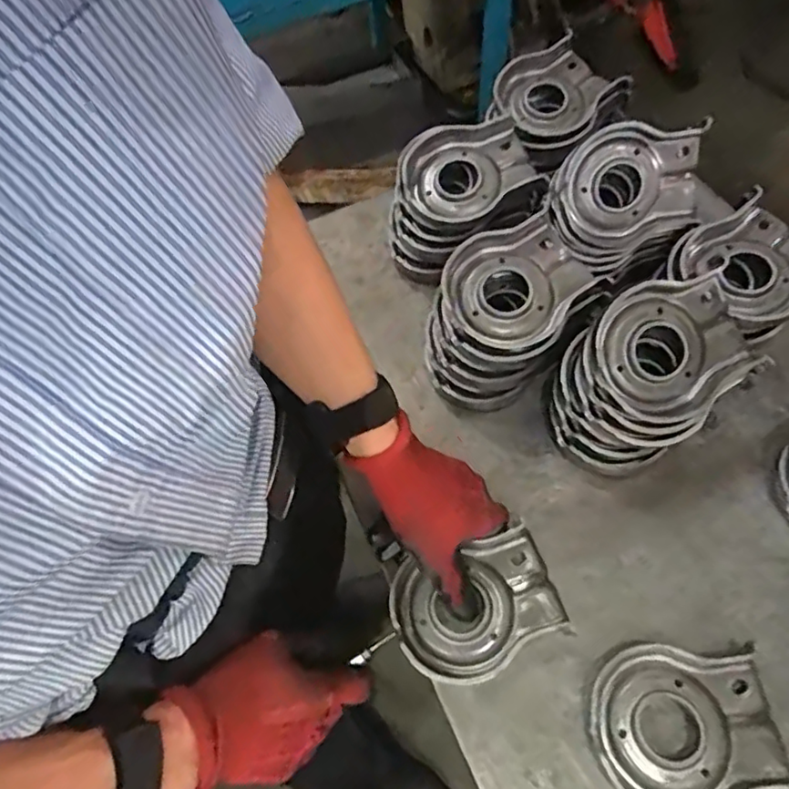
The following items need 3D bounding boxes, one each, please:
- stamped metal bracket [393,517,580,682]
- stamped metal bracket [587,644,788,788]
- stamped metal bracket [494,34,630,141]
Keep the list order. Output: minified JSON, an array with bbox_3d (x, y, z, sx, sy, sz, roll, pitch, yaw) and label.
[{"bbox_3d":[0.061,0.158,0.442,0.123,0.029,0.093,-15,59,-6],"label":"stamped metal bracket"},{"bbox_3d":[0.200,0.229,0.411,0.126,0.032,0.104,-11,59,-3],"label":"stamped metal bracket"},{"bbox_3d":[0.165,-0.314,0.614,0.127,0.034,0.102,-38,65,-15],"label":"stamped metal bracket"}]

